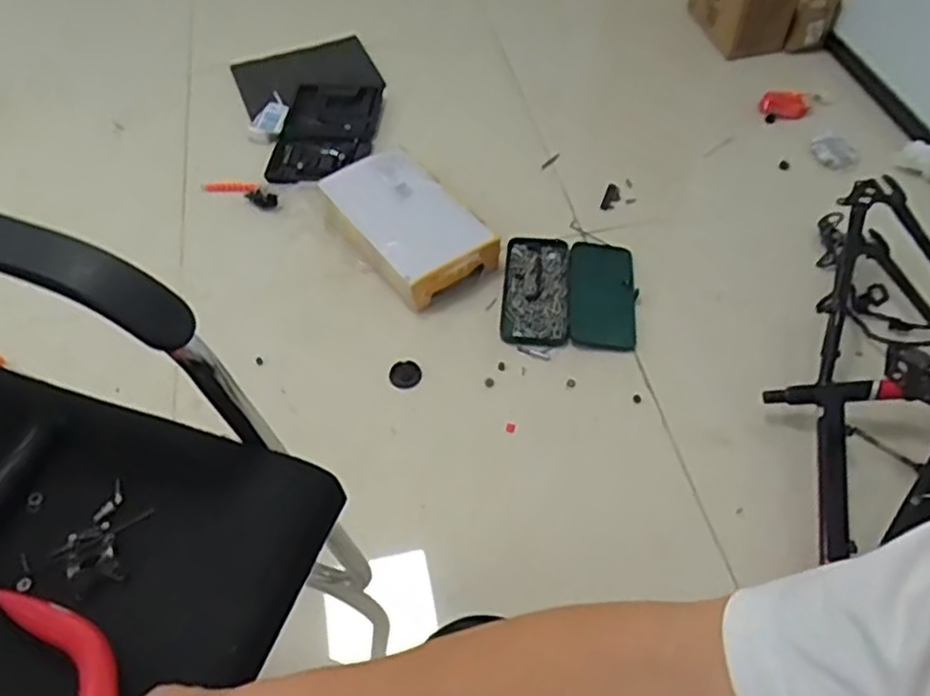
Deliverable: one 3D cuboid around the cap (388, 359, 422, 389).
[{"bbox_3d":[-0.104,0.046,1.261,0.052,0.010,0.056,1,54,-1],"label":"cap"}]

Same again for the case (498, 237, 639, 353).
[{"bbox_3d":[0.196,-0.101,1.364,0.245,0.039,0.253,5,54,3],"label":"case"}]

